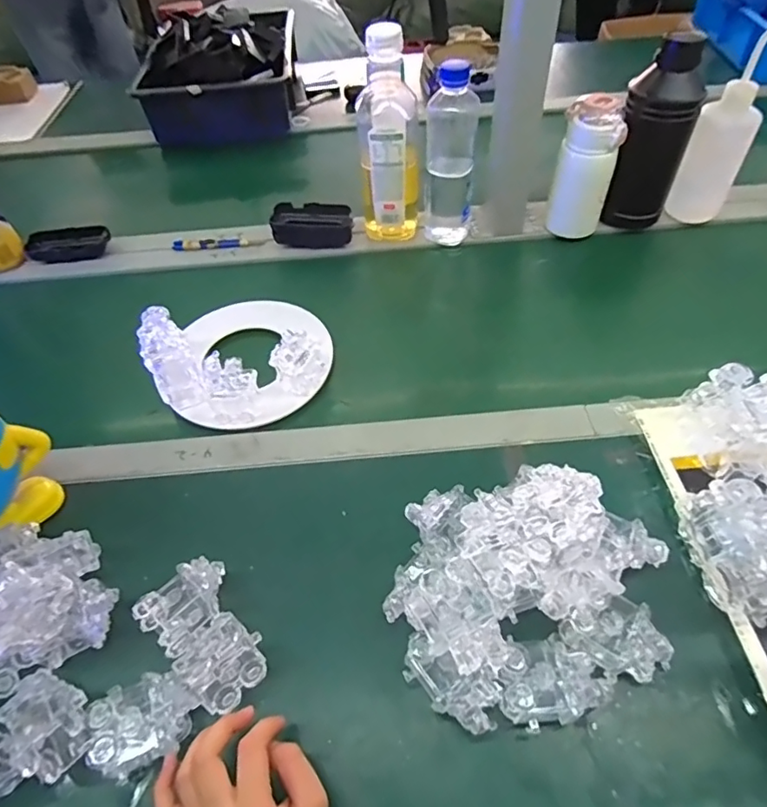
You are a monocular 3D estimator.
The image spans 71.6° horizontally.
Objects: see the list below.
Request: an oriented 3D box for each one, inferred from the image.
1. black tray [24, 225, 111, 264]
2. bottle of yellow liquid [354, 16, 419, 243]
[{"bbox_3d":[-0.440,-0.220,0.746,0.108,0.034,0.056,-9,52,-4],"label":"black tray"},{"bbox_3d":[0.006,-0.319,0.660,0.072,0.245,0.063,-2,52,1],"label":"bottle of yellow liquid"}]

